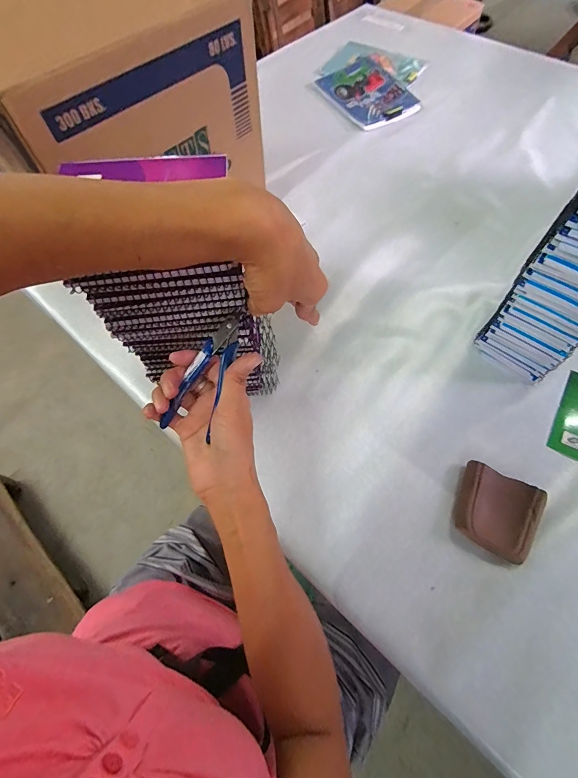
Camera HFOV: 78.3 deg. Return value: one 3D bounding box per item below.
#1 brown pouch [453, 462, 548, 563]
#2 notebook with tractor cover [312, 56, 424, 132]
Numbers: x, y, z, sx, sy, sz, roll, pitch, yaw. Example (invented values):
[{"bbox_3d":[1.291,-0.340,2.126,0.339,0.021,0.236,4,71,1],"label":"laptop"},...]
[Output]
[{"bbox_3d":[0.245,0.143,0.418,0.087,0.021,0.091,26,68,16],"label":"brown pouch"},{"bbox_3d":[0.182,-0.701,0.838,0.166,0.011,0.242,-27,69,-6],"label":"notebook with tractor cover"}]

